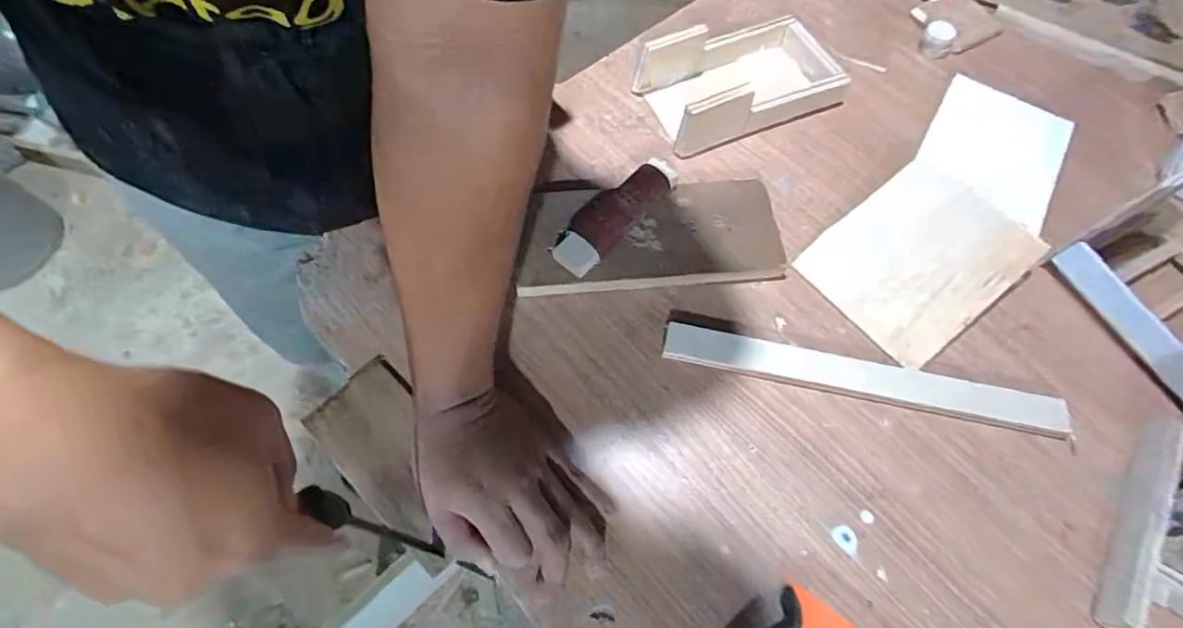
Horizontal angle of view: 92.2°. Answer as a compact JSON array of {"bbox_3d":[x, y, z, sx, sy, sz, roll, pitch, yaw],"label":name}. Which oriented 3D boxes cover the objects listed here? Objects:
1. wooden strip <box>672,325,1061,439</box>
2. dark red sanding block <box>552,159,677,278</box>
[{"bbox_3d":[0.219,0.051,0.462,0.319,0.007,0.036,11,63,3],"label":"wooden strip"},{"bbox_3d":[0.019,-0.087,0.495,0.045,0.027,0.130,39,67,15],"label":"dark red sanding block"}]

